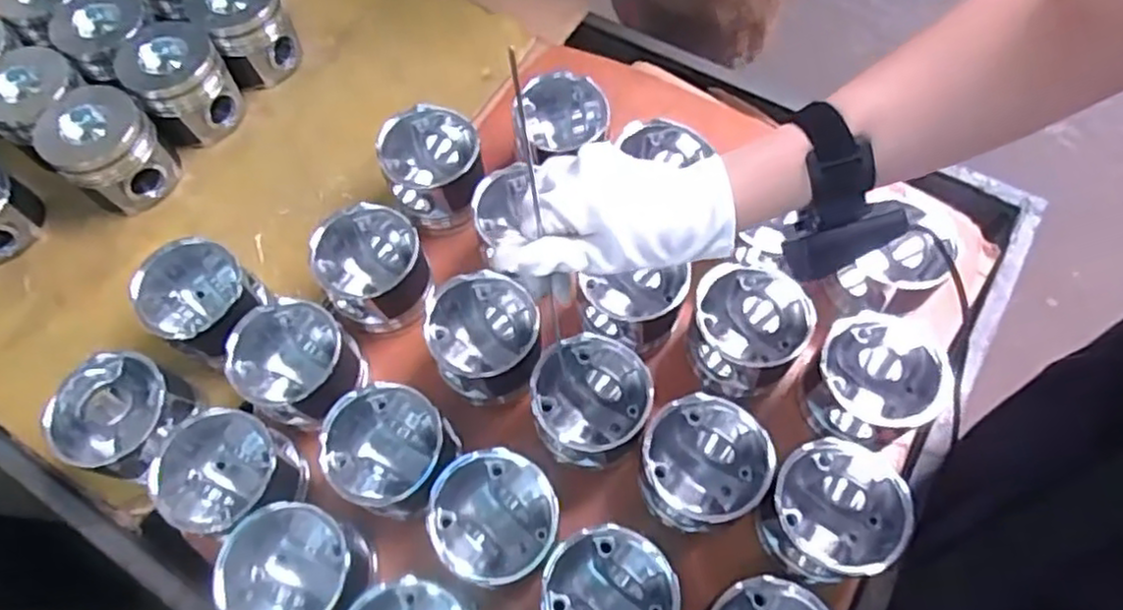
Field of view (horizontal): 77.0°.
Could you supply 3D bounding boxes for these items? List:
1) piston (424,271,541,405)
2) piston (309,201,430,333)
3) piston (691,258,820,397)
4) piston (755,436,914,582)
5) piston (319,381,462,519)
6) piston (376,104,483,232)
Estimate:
[{"bbox_3d":[-0.065,0.028,0.604,0.090,0.061,0.094,-1,64,2],"label":"piston"},{"bbox_3d":[-0.174,-0.033,0.643,0.091,0.074,0.092,-1,64,2],"label":"piston"},{"bbox_3d":[0.155,0.020,0.614,0.093,0.074,0.097,-1,64,2],"label":"piston"},{"bbox_3d":[0.208,0.159,0.541,0.111,0.072,0.101,-1,64,2],"label":"piston"},{"bbox_3d":[-0.138,0.123,0.573,0.086,0.089,0.092,-1,64,2],"label":"piston"},{"bbox_3d":[-0.123,-0.133,0.689,0.095,0.071,0.099,-10,64,-2],"label":"piston"}]

